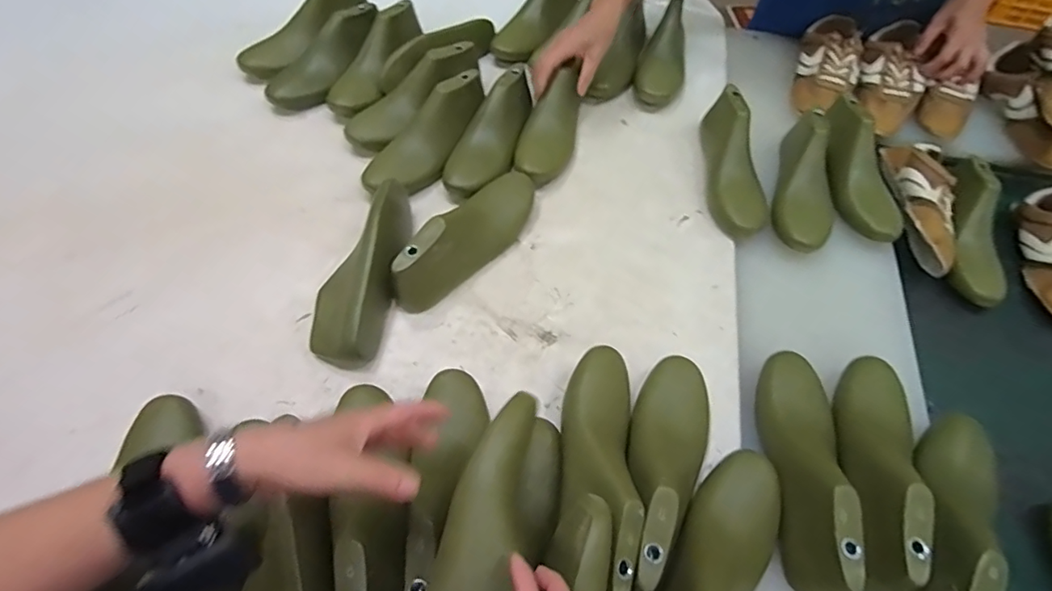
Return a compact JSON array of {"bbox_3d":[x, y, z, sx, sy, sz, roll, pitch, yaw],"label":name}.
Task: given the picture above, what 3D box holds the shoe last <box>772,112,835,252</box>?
[{"bbox_3d":[0.408,-0.173,0.738,0.072,0.078,0.229,17,60,9],"label":"shoe last"}]

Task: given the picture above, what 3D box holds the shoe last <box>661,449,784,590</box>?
[{"bbox_3d":[0.175,0.249,0.461,0.074,0.076,0.242,29,63,15],"label":"shoe last"}]

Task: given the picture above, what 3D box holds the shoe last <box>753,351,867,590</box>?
[{"bbox_3d":[0.285,0.163,0.516,0.072,0.073,0.248,9,59,4],"label":"shoe last"}]

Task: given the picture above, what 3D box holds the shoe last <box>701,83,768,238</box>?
[{"bbox_3d":[0.308,-0.201,0.746,0.086,0.095,0.225,9,59,4],"label":"shoe last"}]

